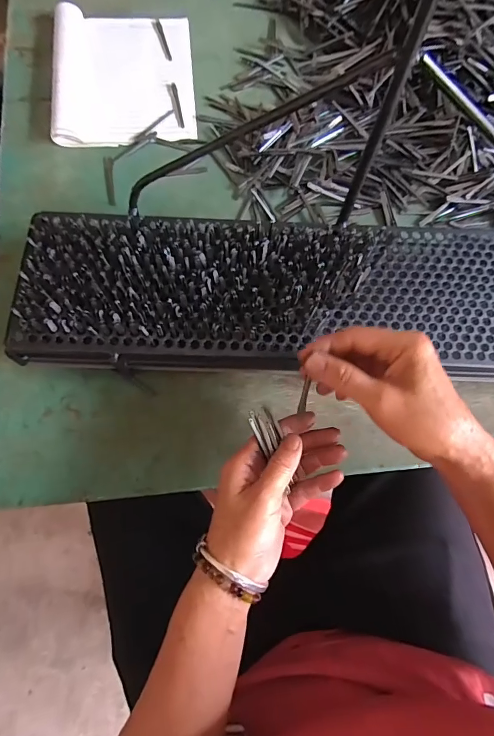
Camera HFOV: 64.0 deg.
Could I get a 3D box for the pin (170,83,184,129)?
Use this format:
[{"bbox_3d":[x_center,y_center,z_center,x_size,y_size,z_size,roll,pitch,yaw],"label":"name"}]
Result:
[{"bbox_3d":[-0.088,-0.330,0.496,0.009,0.004,0.066,-11,77,-4],"label":"pin"}]

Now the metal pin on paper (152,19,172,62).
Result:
[{"bbox_3d":[-0.111,-0.433,0.521,0.011,0.004,0.073,-17,78,-6],"label":"metal pin on paper"}]

